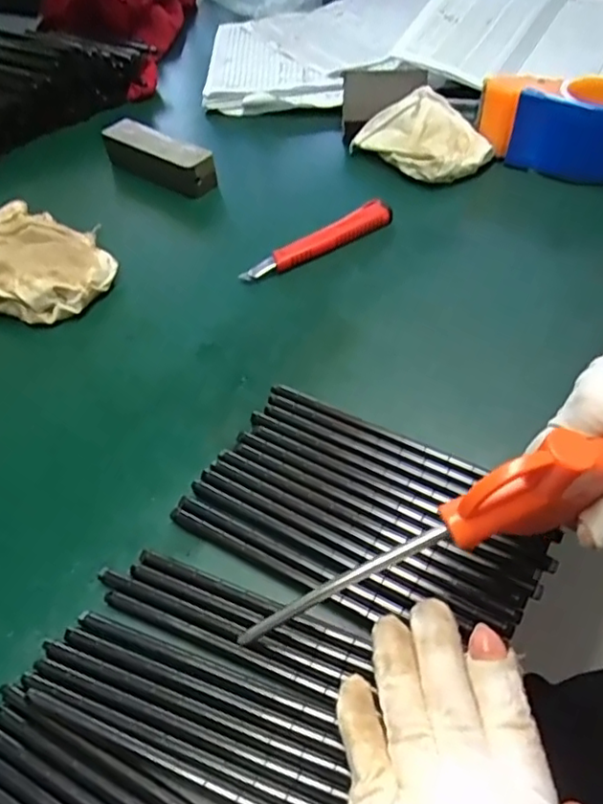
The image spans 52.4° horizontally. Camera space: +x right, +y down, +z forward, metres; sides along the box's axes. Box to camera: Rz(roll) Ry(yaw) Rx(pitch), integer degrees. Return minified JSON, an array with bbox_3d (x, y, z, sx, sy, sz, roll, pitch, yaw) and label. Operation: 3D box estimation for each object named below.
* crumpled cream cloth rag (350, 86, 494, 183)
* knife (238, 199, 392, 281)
[{"bbox_3d":[0.107,-0.225,0.530,0.073,0.045,0.107,-34,53,-21],"label":"crumpled cream cloth rag"},{"bbox_3d":[0.014,-0.122,0.461,0.128,0.014,0.019,-31,55,-18],"label":"knife"}]

